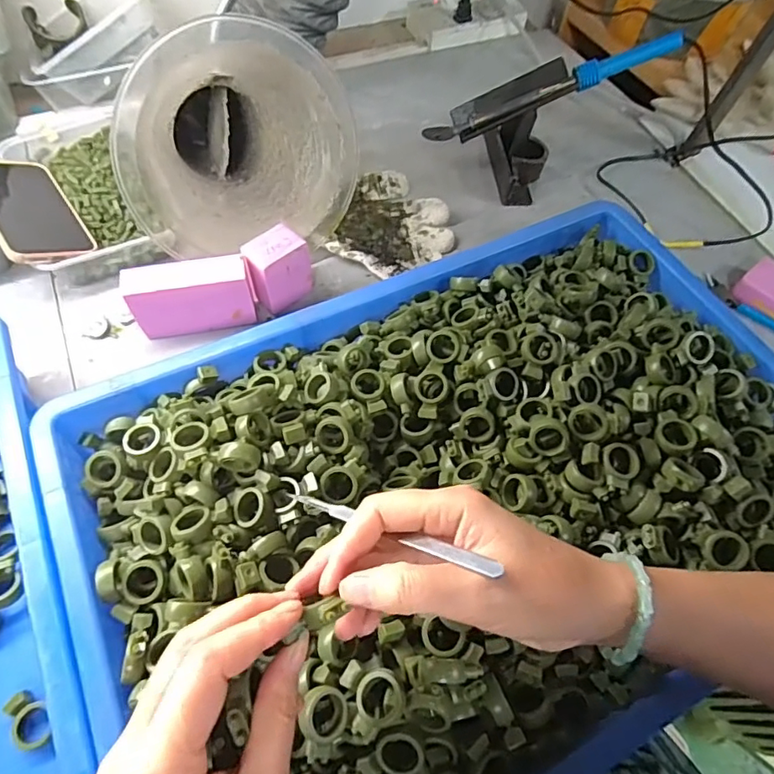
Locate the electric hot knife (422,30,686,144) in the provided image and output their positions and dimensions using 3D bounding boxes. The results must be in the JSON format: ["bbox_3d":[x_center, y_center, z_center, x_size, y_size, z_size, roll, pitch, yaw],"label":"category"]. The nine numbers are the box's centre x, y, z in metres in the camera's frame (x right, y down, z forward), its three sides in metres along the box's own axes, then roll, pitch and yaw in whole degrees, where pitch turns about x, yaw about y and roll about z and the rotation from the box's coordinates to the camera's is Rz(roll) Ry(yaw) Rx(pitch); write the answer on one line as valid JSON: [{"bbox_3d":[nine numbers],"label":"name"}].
[{"bbox_3d":[0.184,-0.337,0.601,0.285,0.027,0.028,-19,61,9],"label":"electric hot knife"}]

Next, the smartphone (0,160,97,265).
[{"bbox_3d":[-0.363,-0.182,0.530,0.079,0.013,0.161,-21,61,-40],"label":"smartphone"}]

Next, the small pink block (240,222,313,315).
[{"bbox_3d":[-0.110,-0.117,0.521,0.062,0.063,0.043,-39,70,-23],"label":"small pink block"}]

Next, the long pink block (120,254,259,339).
[{"bbox_3d":[-0.184,-0.087,0.500,0.107,0.063,0.038,-10,61,-9],"label":"long pink block"}]

